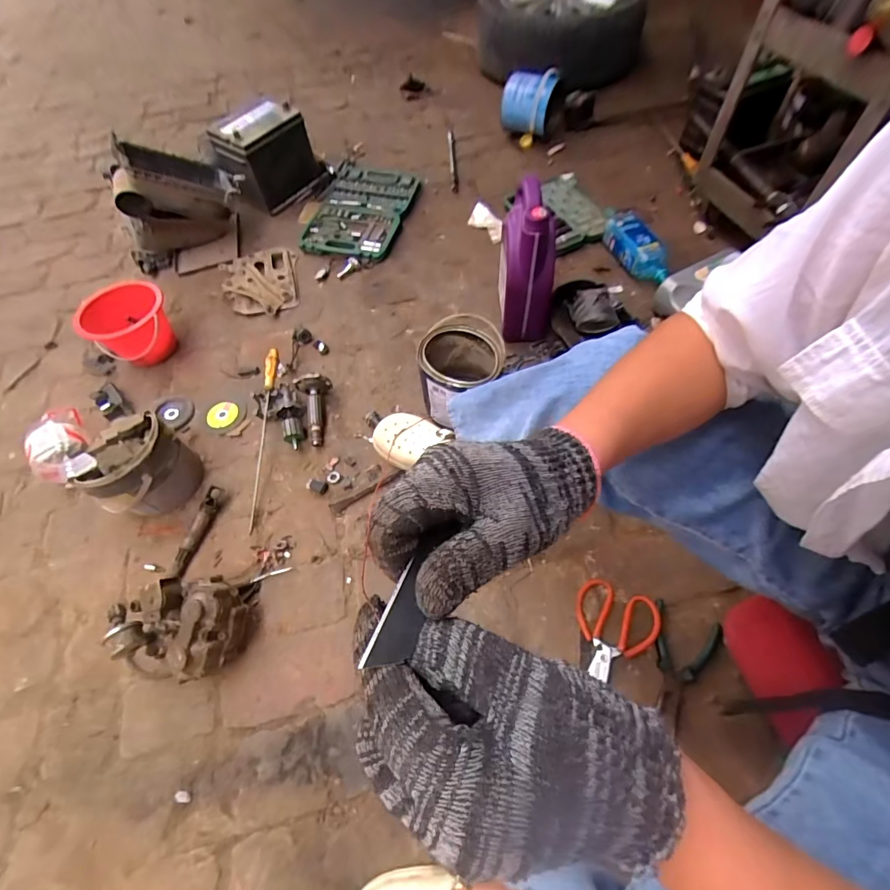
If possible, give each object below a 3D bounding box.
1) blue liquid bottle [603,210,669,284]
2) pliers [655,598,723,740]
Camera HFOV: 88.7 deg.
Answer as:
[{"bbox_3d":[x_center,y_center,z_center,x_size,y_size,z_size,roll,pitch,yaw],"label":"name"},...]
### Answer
[{"bbox_3d":[0.469,-0.486,1.121,0.083,0.074,0.249,-20,60,-9],"label":"blue liquid bottle"},{"bbox_3d":[0.352,0.329,0.685,0.093,0.012,0.162,22,63,15],"label":"pliers"}]

